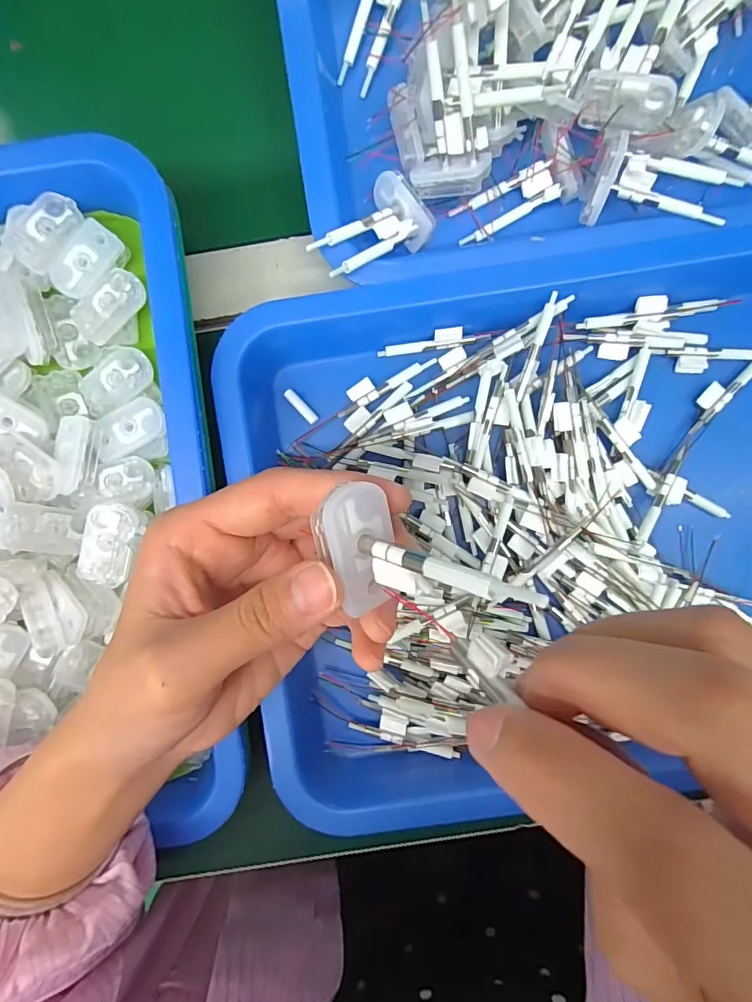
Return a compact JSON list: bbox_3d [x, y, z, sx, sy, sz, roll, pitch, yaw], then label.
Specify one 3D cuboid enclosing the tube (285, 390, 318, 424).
[{"bbox_3d":[-0.040,-0.051,0.261,0.006,0.004,0.023,-45,90,1],"label":"tube"}]

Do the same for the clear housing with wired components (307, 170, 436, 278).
[{"bbox_3d":[-0.003,-0.128,0.236,0.036,0.020,0.060,41,73,7],"label":"clear housing with wired components"}]

